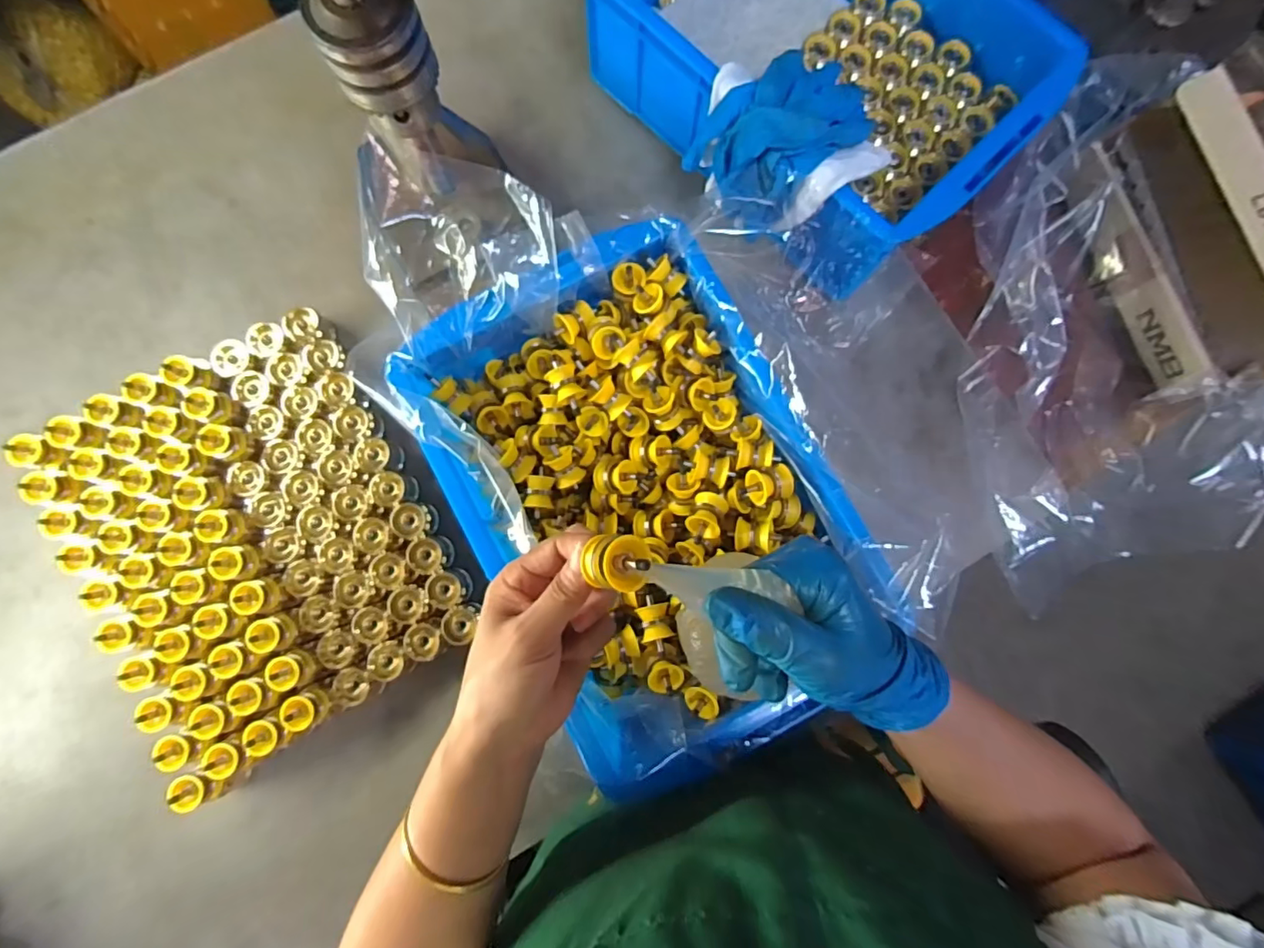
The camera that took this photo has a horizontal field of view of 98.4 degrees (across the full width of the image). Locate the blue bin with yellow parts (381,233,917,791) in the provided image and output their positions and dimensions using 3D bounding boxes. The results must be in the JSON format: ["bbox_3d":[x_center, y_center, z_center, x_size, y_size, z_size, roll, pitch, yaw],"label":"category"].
[{"bbox_3d":[0.012,0.018,0.403,0.243,0.099,0.350,-28,85,-5],"label":"blue bin with yellow parts"}]

